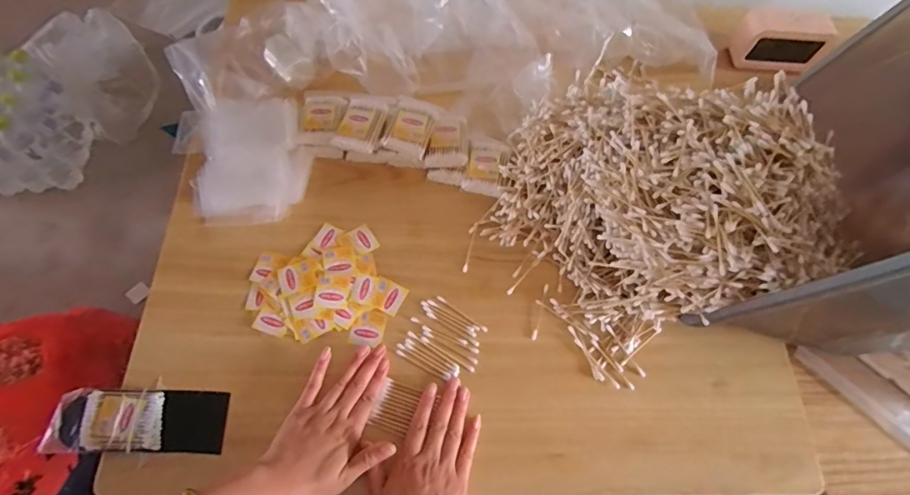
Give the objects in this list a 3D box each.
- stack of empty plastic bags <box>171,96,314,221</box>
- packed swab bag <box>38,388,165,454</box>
[{"bbox_3d":[-0.272,-0.112,0.606,0.150,0.019,0.161,-12,85,-11],"label":"stack of empty plastic bags"},{"bbox_3d":[-0.370,0.184,0.495,0.113,0.012,0.062,1,66,-4],"label":"packed swab bag"}]

